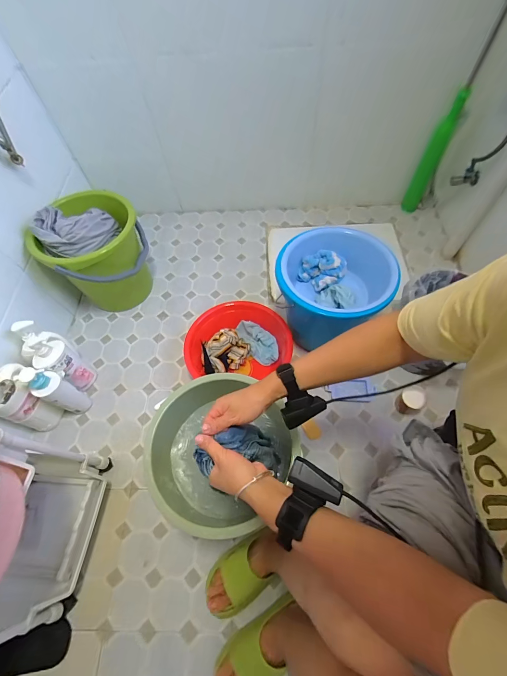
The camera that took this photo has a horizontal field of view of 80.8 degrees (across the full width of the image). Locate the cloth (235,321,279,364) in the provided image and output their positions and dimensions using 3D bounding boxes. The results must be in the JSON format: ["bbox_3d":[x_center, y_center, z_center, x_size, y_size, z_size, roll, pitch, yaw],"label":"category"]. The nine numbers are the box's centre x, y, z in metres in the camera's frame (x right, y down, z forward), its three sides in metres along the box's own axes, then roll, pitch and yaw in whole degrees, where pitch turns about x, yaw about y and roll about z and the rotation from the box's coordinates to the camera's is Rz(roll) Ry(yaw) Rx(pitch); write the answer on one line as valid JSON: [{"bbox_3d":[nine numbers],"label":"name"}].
[{"bbox_3d":[0.018,0.010,1.017,0.093,0.022,0.177,-40,78,7],"label":"cloth"}]

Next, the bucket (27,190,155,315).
[{"bbox_3d":[-0.516,-0.273,1.040,0.289,0.348,0.285,-2,61,3],"label":"bucket"}]

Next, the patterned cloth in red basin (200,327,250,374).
[{"bbox_3d":[-0.101,0.048,0.990,0.160,0.067,0.124,-38,65,-16],"label":"patterned cloth in red basin"}]

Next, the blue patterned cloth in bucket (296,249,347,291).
[{"bbox_3d":[0.210,-0.213,0.913,0.113,0.073,0.114,36,69,21],"label":"blue patterned cloth in bucket"}]

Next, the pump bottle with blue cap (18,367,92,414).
[{"bbox_3d":[-0.551,0.158,0.856,0.067,0.250,0.069,18,63,13],"label":"pump bottle with blue cap"}]

